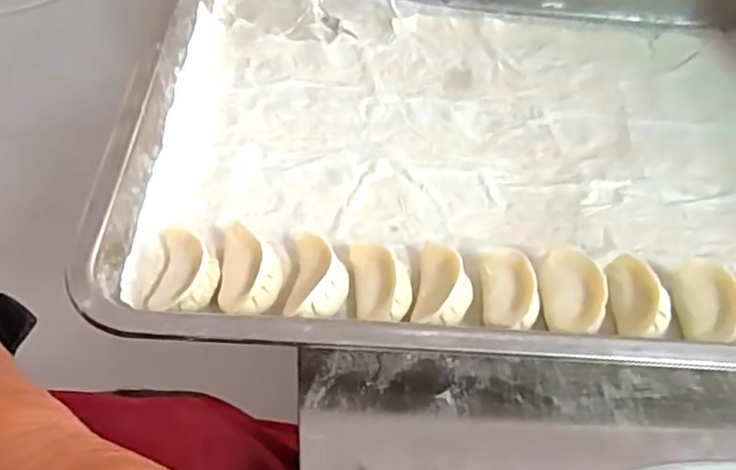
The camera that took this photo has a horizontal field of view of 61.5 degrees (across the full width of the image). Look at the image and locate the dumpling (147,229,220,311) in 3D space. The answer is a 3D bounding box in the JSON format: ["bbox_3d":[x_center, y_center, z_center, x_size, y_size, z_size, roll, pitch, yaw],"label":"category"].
[{"bbox_3d":[-0.098,0.022,0.332,0.031,0.025,0.042,7,57,2],"label":"dumpling"}]

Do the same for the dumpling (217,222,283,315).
[{"bbox_3d":[-0.063,0.020,0.333,0.031,0.030,0.049,-1,57,-4],"label":"dumpling"}]

